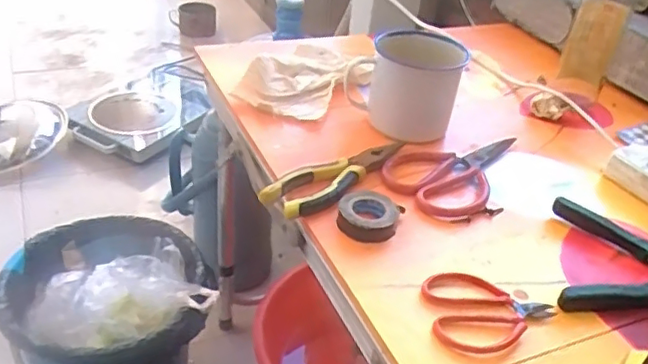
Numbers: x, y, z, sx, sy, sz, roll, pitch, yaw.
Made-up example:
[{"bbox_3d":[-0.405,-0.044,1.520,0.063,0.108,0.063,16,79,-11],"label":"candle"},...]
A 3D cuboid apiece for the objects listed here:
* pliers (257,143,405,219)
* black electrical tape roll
[{"bbox_3d":[0.015,-0.008,0.610,0.054,0.022,0.177,29,42,30],"label":"pliers"},{"bbox_3d":[0.040,0.031,0.555,0.054,0.023,0.047,33,44,33],"label":"black electrical tape roll"}]

